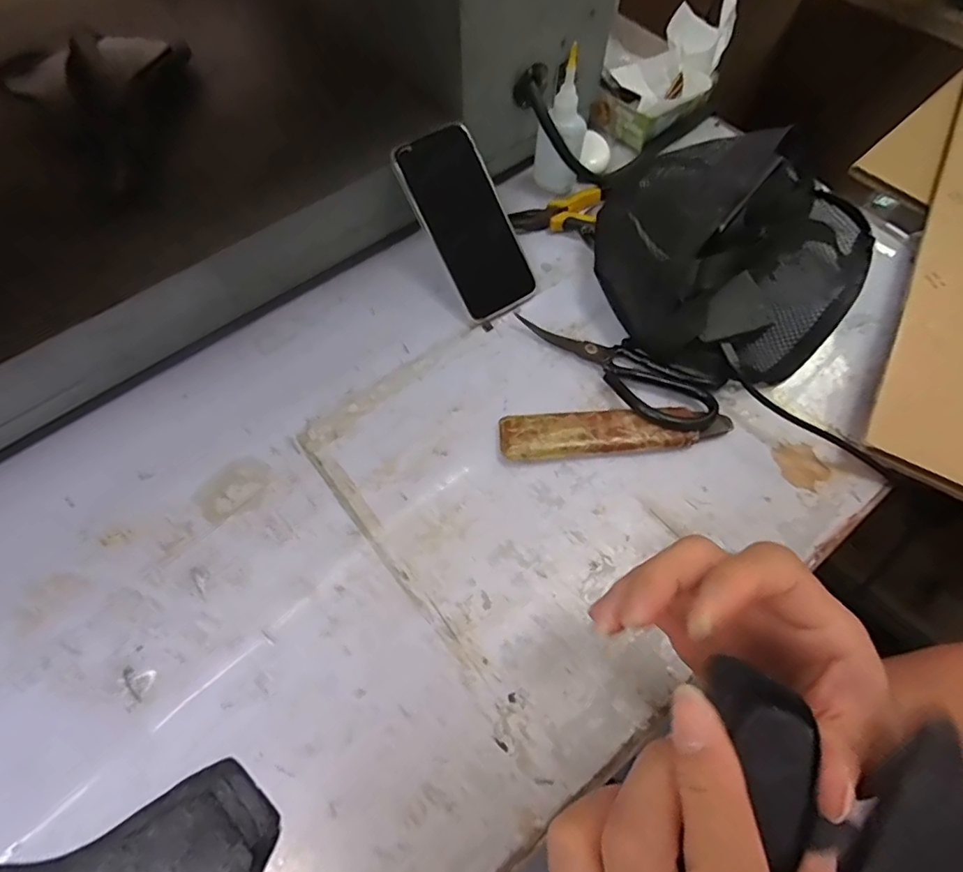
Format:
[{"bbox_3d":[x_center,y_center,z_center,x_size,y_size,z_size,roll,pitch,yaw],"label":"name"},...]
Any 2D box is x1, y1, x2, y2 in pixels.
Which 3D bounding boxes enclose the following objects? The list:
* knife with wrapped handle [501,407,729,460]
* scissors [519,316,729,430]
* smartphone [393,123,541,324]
[{"bbox_3d":[0.110,-0.003,0.432,0.187,0.018,0.038,-4,65,-1],"label":"knife with wrapped handle"},{"bbox_3d":[0.116,-0.060,0.455,0.181,0.019,0.064,31,69,15],"label":"scissors"},{"bbox_3d":[-0.012,-0.192,0.472,0.077,0.015,0.164,-31,104,-13],"label":"smartphone"}]

